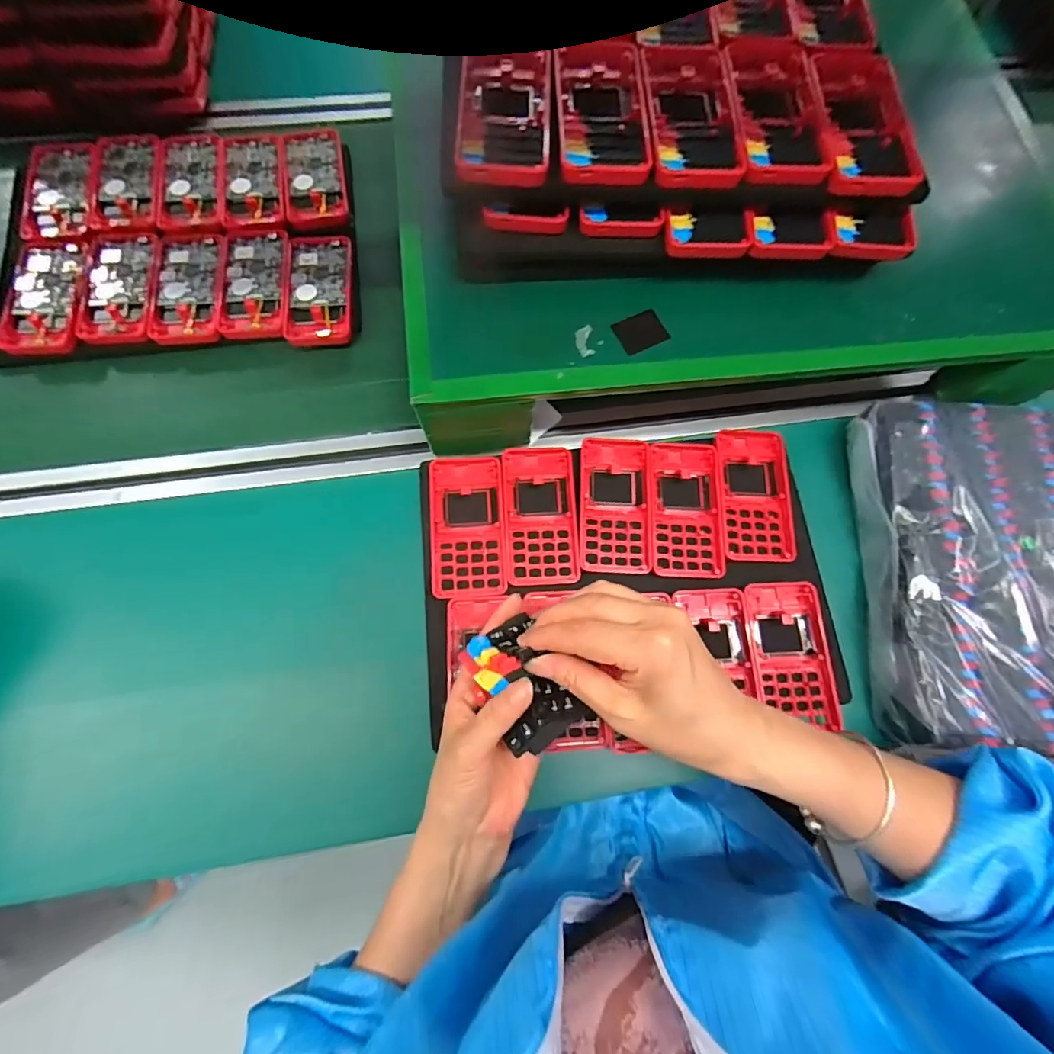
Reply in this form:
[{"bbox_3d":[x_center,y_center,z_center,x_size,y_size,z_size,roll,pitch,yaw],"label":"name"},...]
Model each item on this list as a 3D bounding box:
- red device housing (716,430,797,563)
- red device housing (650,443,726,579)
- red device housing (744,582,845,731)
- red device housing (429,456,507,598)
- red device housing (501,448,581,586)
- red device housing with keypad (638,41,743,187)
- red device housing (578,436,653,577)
[{"bbox_3d":[0.204,-0.030,0.447,0.064,0.011,0.122,2,72,-1],"label":"red device housing"},{"bbox_3d":[0.140,-0.017,0.438,0.061,0.013,0.121,1,72,-2],"label":"red device housing"},{"bbox_3d":[0.217,0.104,0.410,0.062,0.015,0.114,-3,73,-3],"label":"red device housing"},{"bbox_3d":[-0.051,-0.002,0.428,0.062,0.015,0.124,-4,73,-3],"label":"red device housing"},{"bbox_3d":[0.012,-0.012,0.430,0.063,0.011,0.121,-3,73,-3],"label":"red device housing"},{"bbox_3d":[0.118,-0.299,0.359,0.064,0.016,0.131,-1,72,-2],"label":"red device housing with keypad"},{"bbox_3d":[0.078,-0.021,0.437,0.061,0.012,0.121,1,72,-2],"label":"red device housing"}]

